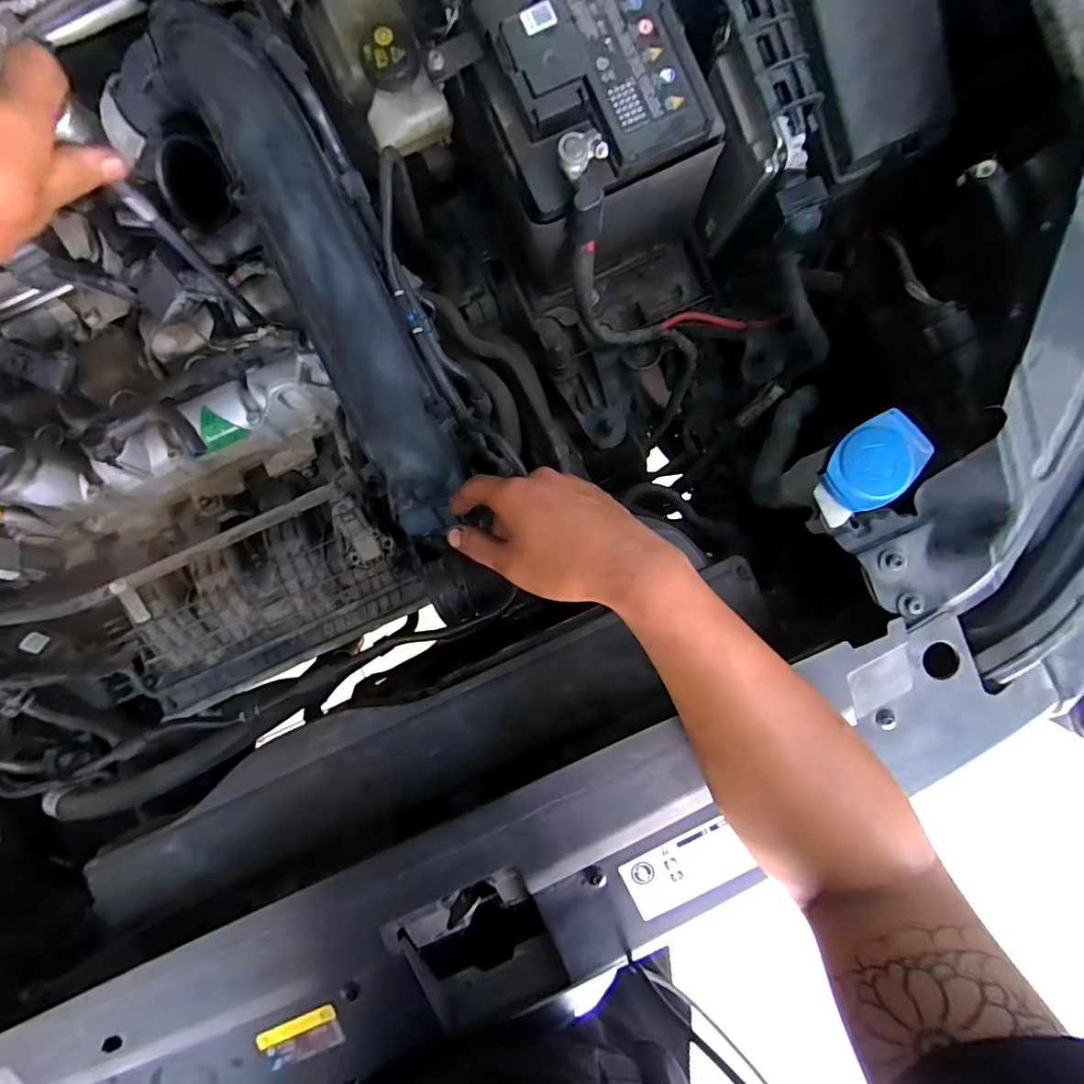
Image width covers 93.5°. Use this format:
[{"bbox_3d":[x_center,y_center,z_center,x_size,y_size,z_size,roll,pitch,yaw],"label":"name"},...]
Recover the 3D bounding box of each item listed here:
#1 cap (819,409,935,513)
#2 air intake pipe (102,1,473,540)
[{"bbox_3d":[0.246,-0.059,0.373,0.074,0.018,0.056,-38,89,0],"label":"cap"},{"bbox_3d":[-0.191,-0.208,0.425,0.129,0.075,0.438,-31,97,0],"label":"air intake pipe"}]

